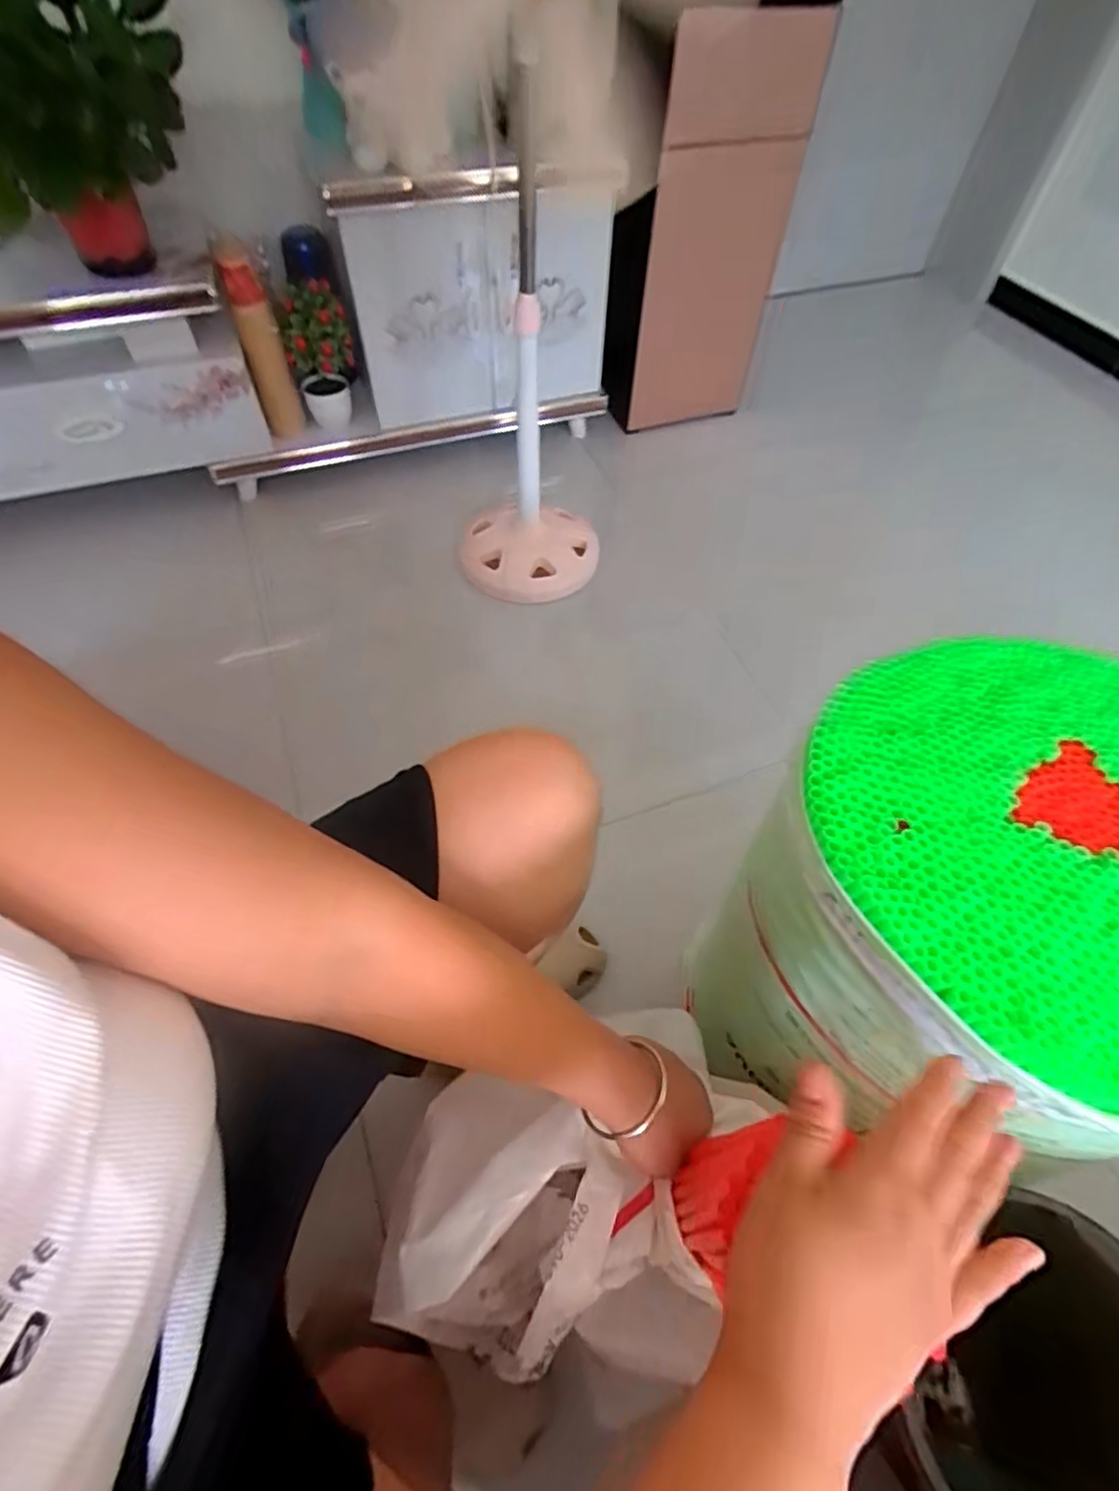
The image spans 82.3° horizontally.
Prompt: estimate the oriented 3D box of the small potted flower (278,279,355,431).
[{"bbox_3d":[-0.475,-0.771,1.288,0.127,0.246,0.105,-14,58,-11],"label":"small potted flower"}]

